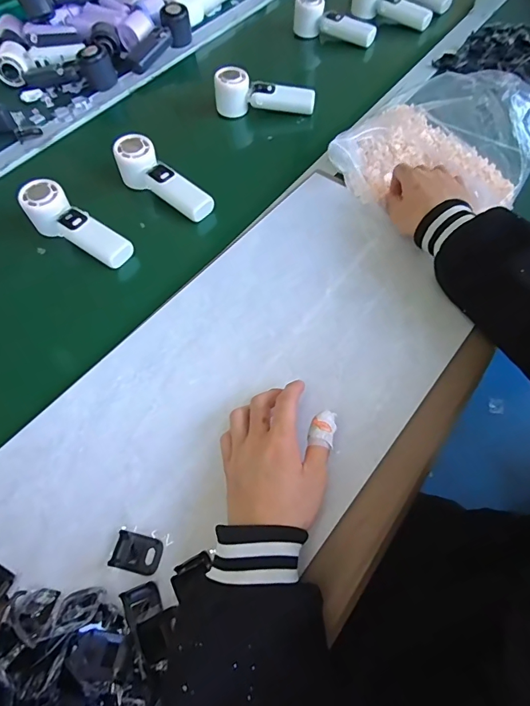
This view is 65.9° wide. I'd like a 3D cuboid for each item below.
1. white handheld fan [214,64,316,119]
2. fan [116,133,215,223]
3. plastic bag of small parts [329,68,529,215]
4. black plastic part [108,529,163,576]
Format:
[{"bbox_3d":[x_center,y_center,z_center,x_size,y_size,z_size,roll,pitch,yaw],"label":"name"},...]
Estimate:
[{"bbox_3d":[0.000,-0.438,0.690,0.165,0.055,0.044,4,61,4],"label":"white handheld fan"},{"bbox_3d":[-0.149,-0.250,0.587,0.165,0.044,0.060,39,69,21],"label":"fan"},{"bbox_3d":[0.249,-0.297,0.563,0.230,0.085,0.257,31,66,15],"label":"plastic bag of small parts"},{"bbox_3d":[-0.113,0.177,0.362,0.040,0.010,0.030,10,62,8],"label":"black plastic part"}]

